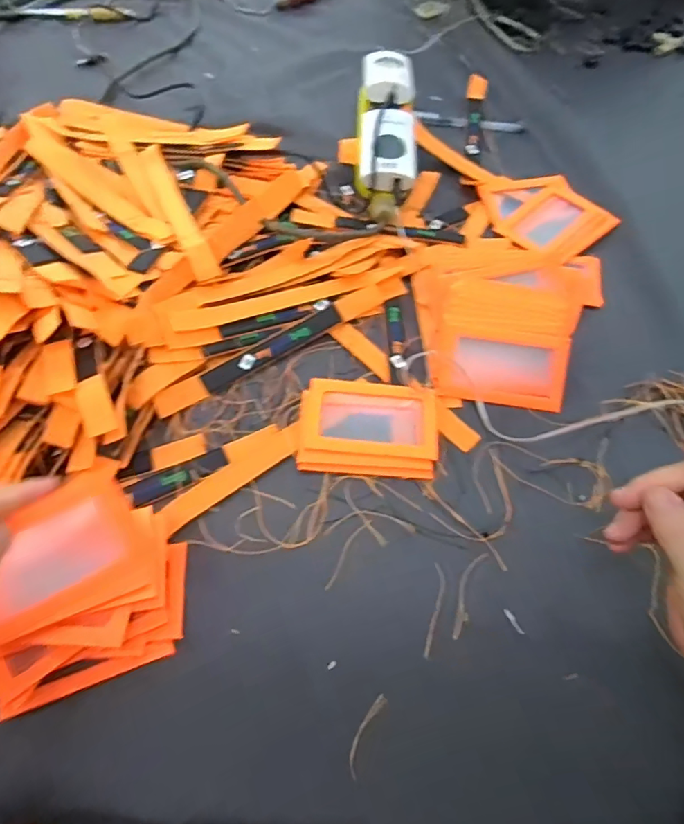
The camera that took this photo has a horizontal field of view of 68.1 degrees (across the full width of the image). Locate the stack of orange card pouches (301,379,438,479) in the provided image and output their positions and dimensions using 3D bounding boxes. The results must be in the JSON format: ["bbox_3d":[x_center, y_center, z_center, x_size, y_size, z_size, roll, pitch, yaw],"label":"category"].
[{"bbox_3d":[0.022,0.013,0.412,0.110,0.015,0.076,5,63,-1],"label":"stack of orange card pouches"}]

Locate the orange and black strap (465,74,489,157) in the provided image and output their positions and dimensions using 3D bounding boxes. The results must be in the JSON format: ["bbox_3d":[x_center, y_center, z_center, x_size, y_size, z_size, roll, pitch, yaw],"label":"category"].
[{"bbox_3d":[0.162,-0.361,0.611,0.024,0.018,0.133,10,63,1],"label":"orange and black strap"}]

